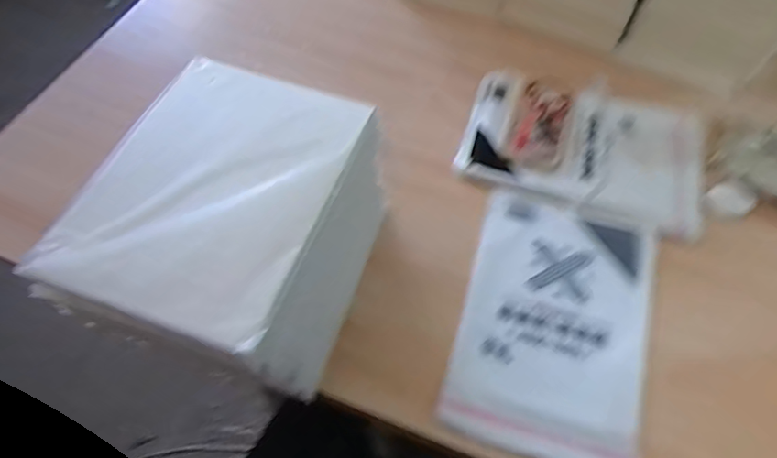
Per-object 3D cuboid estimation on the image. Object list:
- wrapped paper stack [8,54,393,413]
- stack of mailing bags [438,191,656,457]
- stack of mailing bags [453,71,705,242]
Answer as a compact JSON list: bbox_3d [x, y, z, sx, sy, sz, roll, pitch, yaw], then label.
[{"bbox_3d":[-0.137,-0.005,0.523,0.200,0.182,0.286,17,58,8],"label":"wrapped paper stack"},{"bbox_3d":[0.197,0.109,0.642,0.207,0.022,0.324,16,57,7],"label":"stack of mailing bags"},{"bbox_3d":[0.285,-0.117,0.785,0.336,0.034,0.227,17,58,8],"label":"stack of mailing bags"}]

